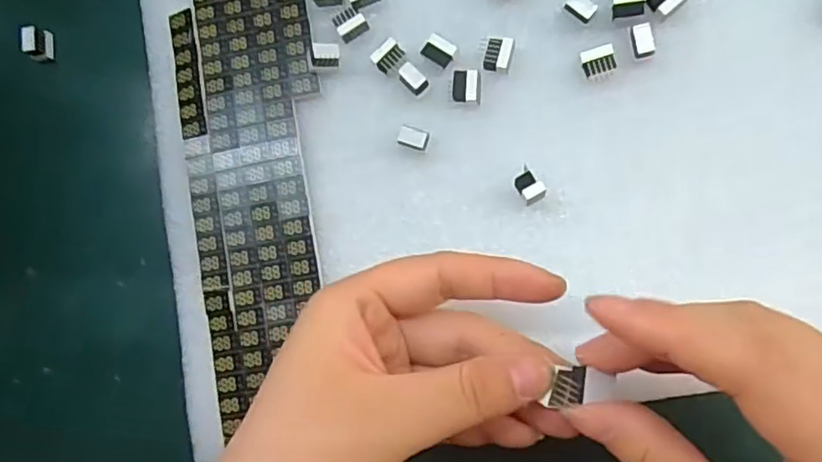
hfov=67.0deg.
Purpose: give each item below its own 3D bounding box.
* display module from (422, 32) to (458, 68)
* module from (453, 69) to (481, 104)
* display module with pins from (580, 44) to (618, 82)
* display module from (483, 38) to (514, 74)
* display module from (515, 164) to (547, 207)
[{"bbox_3d":[0.012,-0.072,0.251,0.012,0.009,0.009,32,90,8],"label":"display module"},{"bbox_3d":[0.022,-0.058,0.249,0.011,0.008,0.013,3,86,7],"label":"module"},{"bbox_3d":[0.073,-0.065,0.241,0.013,0.009,0.011,-11,84,6],"label":"display module with pins"},{"bbox_3d":[0.035,-0.070,0.248,0.011,0.009,0.013,11,87,8],"label":"display module"},{"bbox_3d":[0.046,-0.017,0.242,0.009,0.012,0.014,-32,82,4],"label":"display module"}]

